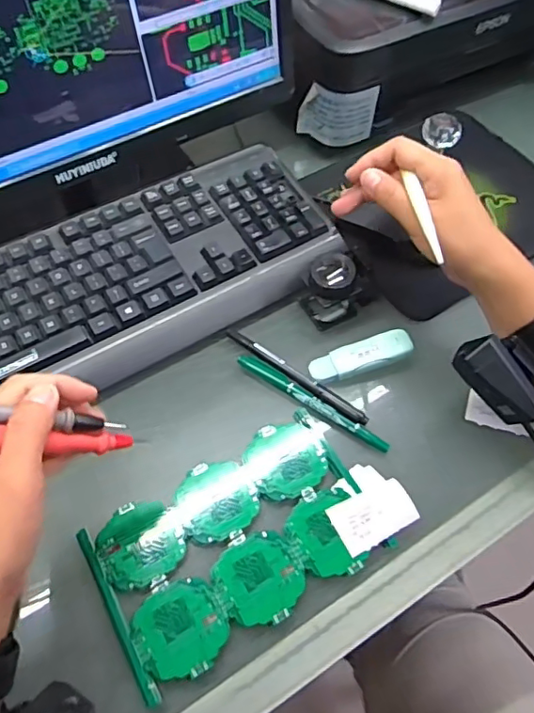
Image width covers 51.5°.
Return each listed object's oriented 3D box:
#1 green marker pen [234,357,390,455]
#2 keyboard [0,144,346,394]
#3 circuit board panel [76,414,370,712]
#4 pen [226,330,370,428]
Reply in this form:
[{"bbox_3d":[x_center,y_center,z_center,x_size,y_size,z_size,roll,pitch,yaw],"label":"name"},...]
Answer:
[{"bbox_3d":[0.035,0.036,0.439,0.136,0.006,0.012,32,64,17],"label":"green marker pen"},{"bbox_3d":[-0.140,-0.053,0.472,0.426,0.035,0.157,-29,64,-17],"label":"keyboard"},{"bbox_3d":[-0.022,0.126,0.385,0.185,0.004,0.117,-27,62,-16],"label":"circuit board panel"},{"bbox_3d":[0.022,0.014,0.449,0.137,0.008,0.012,36,65,18],"label":"pen"}]

